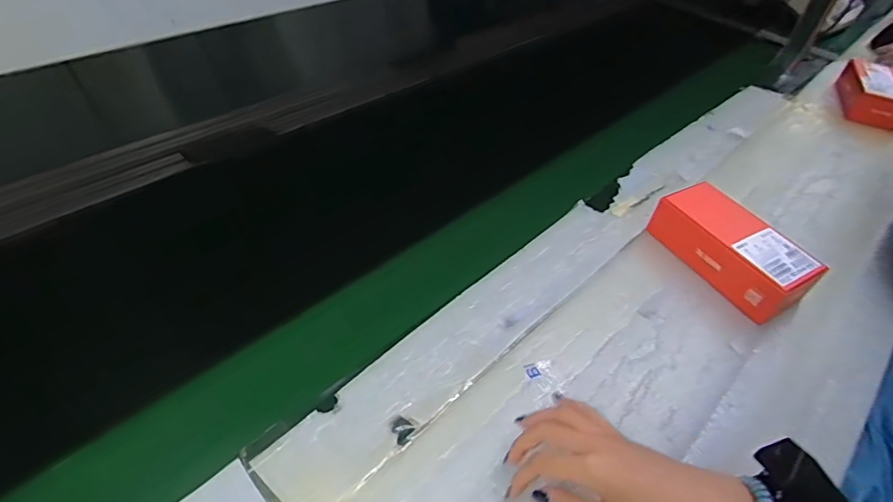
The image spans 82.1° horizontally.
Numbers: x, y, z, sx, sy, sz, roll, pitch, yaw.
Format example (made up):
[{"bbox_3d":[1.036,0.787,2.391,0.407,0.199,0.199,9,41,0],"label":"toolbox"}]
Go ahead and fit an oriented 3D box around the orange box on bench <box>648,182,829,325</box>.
[{"bbox_3d":[0.370,-0.008,0.667,0.103,0.055,0.194,-22,52,-26],"label":"orange box on bench"}]

